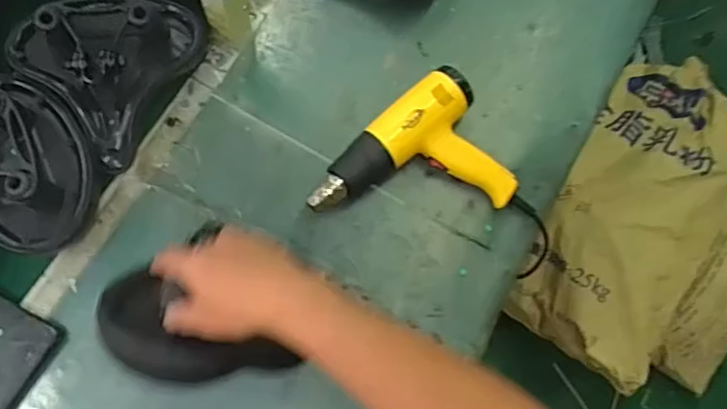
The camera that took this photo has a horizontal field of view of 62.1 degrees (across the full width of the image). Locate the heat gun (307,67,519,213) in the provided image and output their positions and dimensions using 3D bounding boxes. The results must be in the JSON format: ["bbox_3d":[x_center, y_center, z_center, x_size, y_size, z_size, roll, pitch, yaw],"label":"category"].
[{"bbox_3d":[0.067,-0.040,0.809,0.259,0.069,0.189,-34,77,-10],"label":"heat gun"}]

